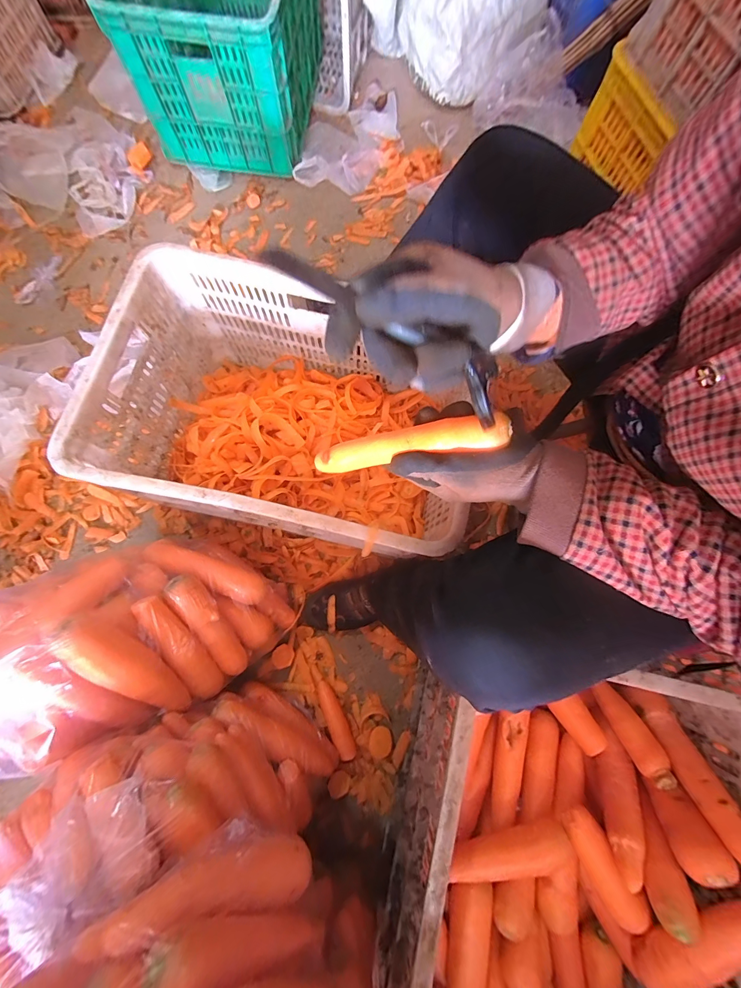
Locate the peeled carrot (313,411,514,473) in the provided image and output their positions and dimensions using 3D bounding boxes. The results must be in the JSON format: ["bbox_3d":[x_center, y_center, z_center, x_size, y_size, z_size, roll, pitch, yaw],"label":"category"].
[{"bbox_3d":[0.028,-0.045,0.320,0.188,0.023,0.026,-7,76,28],"label":"peeled carrot"}]

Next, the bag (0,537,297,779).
[{"bbox_3d":[-0.312,0.190,0.474,0.322,0.237,0.226,-11,78,-4],"label":"bag"}]

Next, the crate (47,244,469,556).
[{"bbox_3d":[-0.121,-0.114,0.559,0.507,0.230,0.361,12,77,1],"label":"crate"}]

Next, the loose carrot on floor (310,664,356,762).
[{"bbox_3d":[-0.068,0.374,0.587,0.031,0.028,0.151,-26,79,-7],"label":"loose carrot on floor"}]

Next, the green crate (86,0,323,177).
[{"bbox_3d":[-0.323,-1.082,0.786,0.355,0.262,0.509,8,77,0],"label":"green crate"}]

